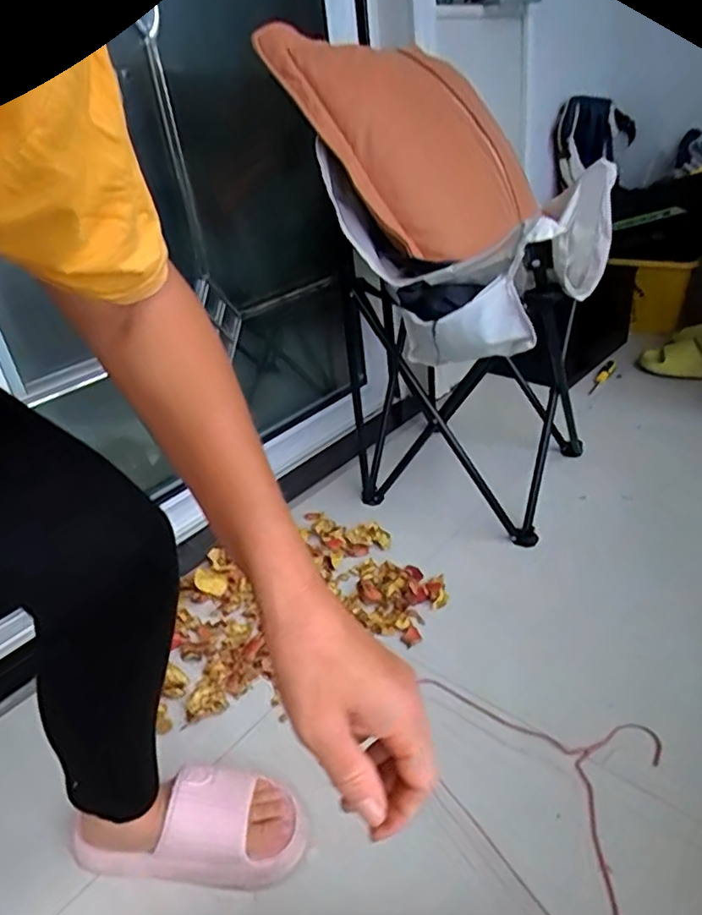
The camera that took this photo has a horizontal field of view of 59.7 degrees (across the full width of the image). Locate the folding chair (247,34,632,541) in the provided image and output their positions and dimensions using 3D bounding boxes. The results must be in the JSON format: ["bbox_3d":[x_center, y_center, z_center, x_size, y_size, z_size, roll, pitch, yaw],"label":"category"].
[{"bbox_3d":[0.173,-0.292,1.076,0.487,0.751,0.602,3,32,18],"label":"folding chair"}]

